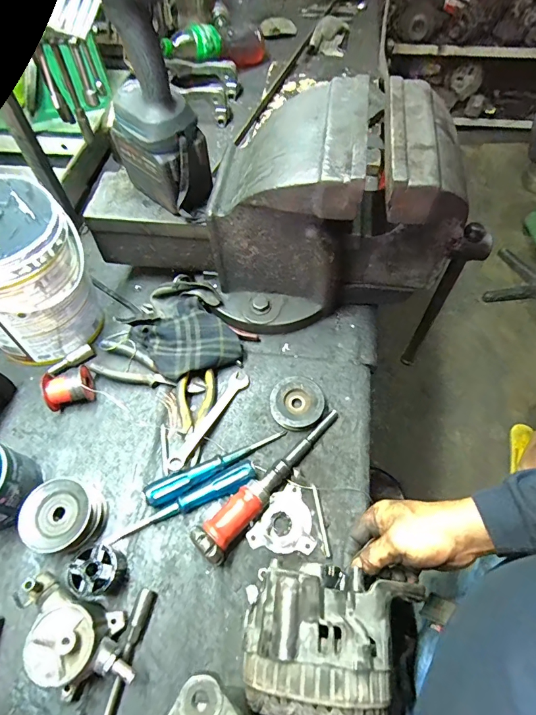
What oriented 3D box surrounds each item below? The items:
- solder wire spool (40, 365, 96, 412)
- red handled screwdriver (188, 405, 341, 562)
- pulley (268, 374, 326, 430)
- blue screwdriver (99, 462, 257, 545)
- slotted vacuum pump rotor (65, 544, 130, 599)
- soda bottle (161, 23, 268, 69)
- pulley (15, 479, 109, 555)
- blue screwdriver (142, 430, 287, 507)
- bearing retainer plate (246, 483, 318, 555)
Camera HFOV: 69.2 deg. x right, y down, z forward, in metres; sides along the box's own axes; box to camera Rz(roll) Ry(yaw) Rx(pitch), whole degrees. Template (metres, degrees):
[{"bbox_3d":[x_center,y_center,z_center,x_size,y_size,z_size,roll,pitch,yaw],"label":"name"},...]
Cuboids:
[{"bbox_3d":[-0.279,0.044,0.554,0.066,0.043,0.050,-17,61,-8],"label":"solder wire spool"},{"bbox_3d":[0.004,0.148,0.497,0.043,0.047,0.238,38,68,20],"label":"red handled screwdriver"},{"bbox_3d":[0.041,0.065,0.551,0.074,0.024,0.075,-1,60,1],"label":"pulley"},{"bbox_3d":[-0.103,0.185,0.487,0.194,0.022,0.023,-25,63,-13],"label":"blue screwdriver"},{"bbox_3d":[-0.193,0.243,0.443,0.051,0.046,0.049,-1,60,1],"label":"slotted vacuum pump rotor"},{"bbox_3d":[-0.120,-0.751,0.938,0.275,0.076,0.057,-20,61,-26],"label":"soda bottle"},{"bbox_3d":[-0.246,0.193,0.468,0.080,0.046,0.075,-1,60,1],"label":"pulley"},{"bbox_3d":[-0.063,0.142,0.505,0.192,0.033,0.026,-22,62,-11],"label":"blue screwdriver"},{"bbox_3d":[0.026,0.209,0.486,0.074,0.006,0.085,29,65,16],"label":"bearing retainer plate"}]

